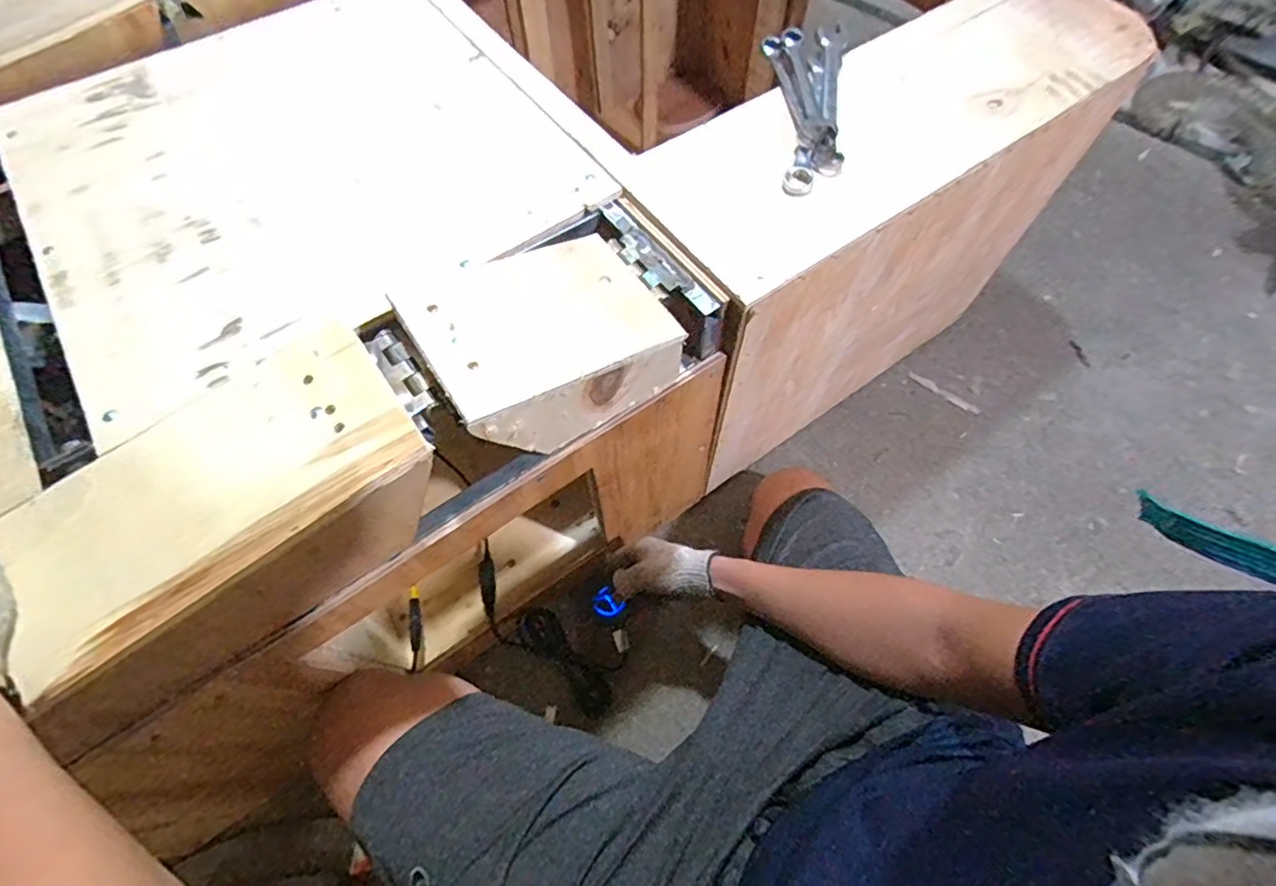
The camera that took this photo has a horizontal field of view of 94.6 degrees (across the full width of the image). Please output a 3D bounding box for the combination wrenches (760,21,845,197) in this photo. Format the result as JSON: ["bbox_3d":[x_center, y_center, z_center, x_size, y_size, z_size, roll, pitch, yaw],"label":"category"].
[{"bbox_3d":[0.182,-0.364,0.624,0.077,0.029,0.257,3,64,2],"label":"combination wrenches"}]

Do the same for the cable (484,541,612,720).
[{"bbox_3d":[-0.139,0.256,0.790,0.067,0.049,0.269,-43,85,-18],"label":"cable"}]

